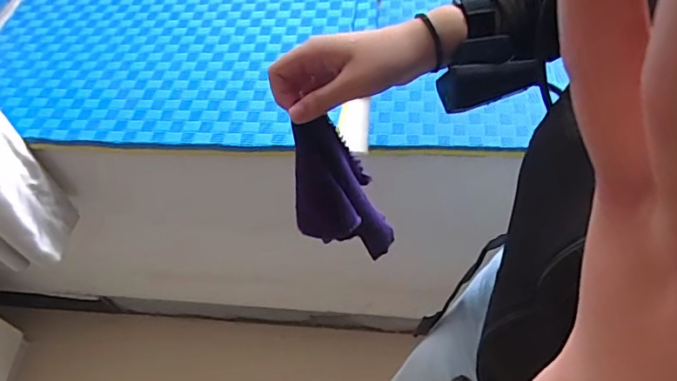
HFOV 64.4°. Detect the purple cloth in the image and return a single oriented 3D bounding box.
[{"bbox_3d":[0.002,0.020,0.513,0.072,0.223,0.034,-29,50,4],"label":"purple cloth"}]

